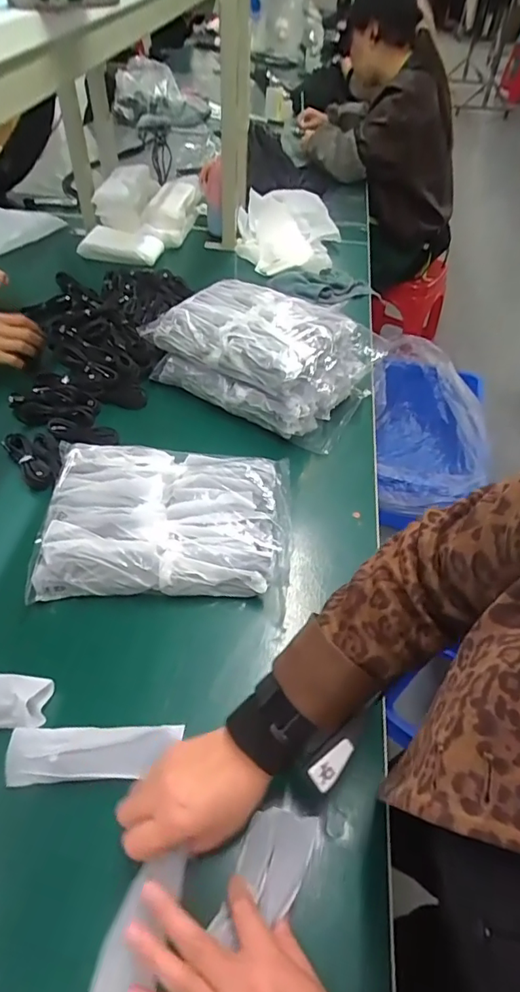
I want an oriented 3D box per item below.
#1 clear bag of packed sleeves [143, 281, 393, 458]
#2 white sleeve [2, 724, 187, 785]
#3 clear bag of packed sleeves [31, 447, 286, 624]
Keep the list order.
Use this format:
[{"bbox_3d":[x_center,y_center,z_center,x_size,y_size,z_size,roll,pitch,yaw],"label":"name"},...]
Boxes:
[{"bbox_3d":[0.002,-0.226,0.809,0.325,0.144,0.198,26,53,19],"label":"clear bag of packed sleeves"},{"bbox_3d":[-0.154,0.242,0.472,0.152,0.031,0.045,-1,50,-4],"label":"white sleeve"},{"bbox_3d":[-0.111,0.024,0.626,0.294,0.072,0.217,5,49,2],"label":"clear bag of packed sleeves"}]

